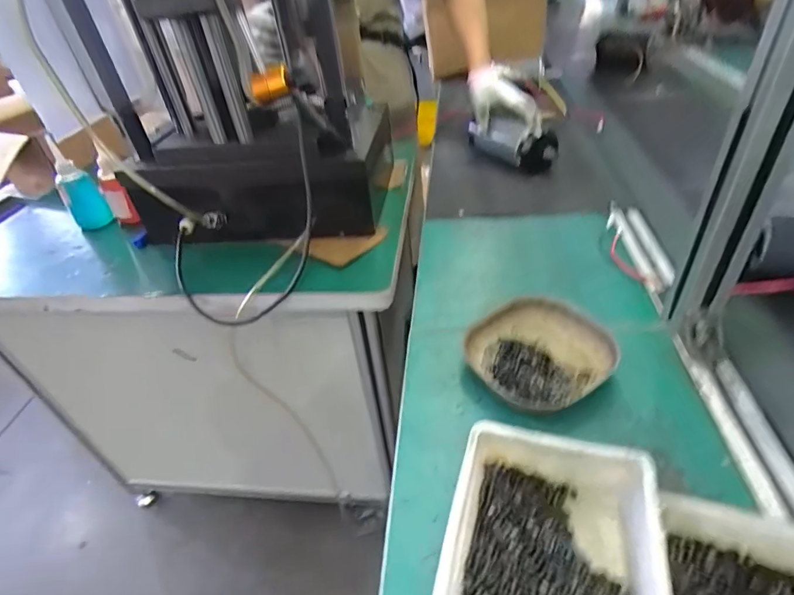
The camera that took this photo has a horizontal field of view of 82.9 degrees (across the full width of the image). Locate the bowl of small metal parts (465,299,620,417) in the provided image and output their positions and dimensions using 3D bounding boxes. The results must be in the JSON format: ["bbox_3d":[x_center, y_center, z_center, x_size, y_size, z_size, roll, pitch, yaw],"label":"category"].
[{"bbox_3d":[0.156,0.055,0.500,0.144,0.029,0.138,-4,41,3],"label":"bowl of small metal parts"}]

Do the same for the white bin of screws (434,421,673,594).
[{"bbox_3d":[0.106,0.199,0.316,0.144,0.052,0.204,9,43,17],"label":"white bin of screws"}]

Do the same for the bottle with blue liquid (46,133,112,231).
[{"bbox_3d":[-0.582,-0.202,0.819,0.060,0.151,0.058,-25,36,-18],"label":"bottle with blue liquid"}]

